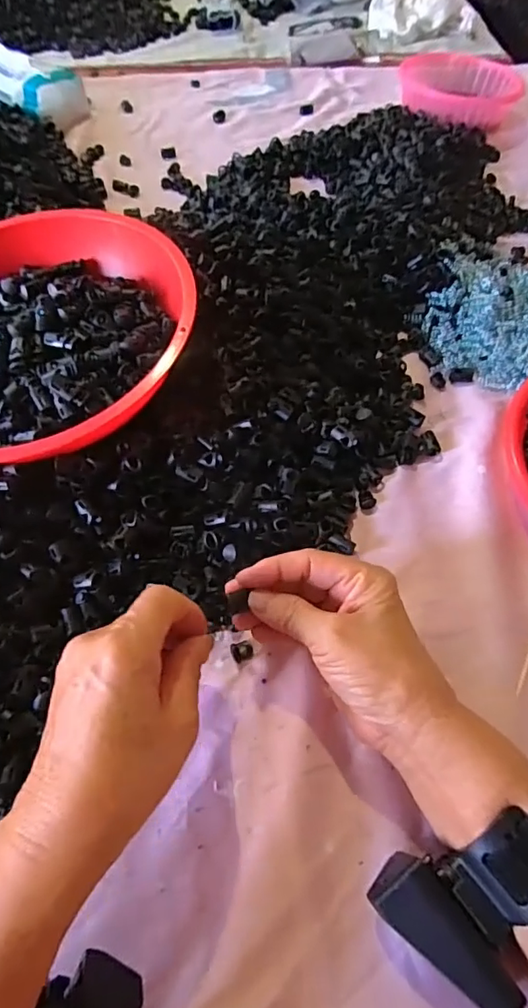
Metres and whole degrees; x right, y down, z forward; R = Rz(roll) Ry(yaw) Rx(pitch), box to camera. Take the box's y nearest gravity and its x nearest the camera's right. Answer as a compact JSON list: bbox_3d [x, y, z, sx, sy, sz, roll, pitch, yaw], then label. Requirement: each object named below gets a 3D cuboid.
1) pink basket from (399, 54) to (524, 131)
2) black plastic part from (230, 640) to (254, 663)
[{"bbox_3d":[0.270,-0.595,0.756,0.155,0.046,0.167,-1,57,2],"label":"pink basket"},{"bbox_3d":[-0.014,0.097,0.345,0.014,0.006,0.012,-24,60,-13],"label":"black plastic part"}]

